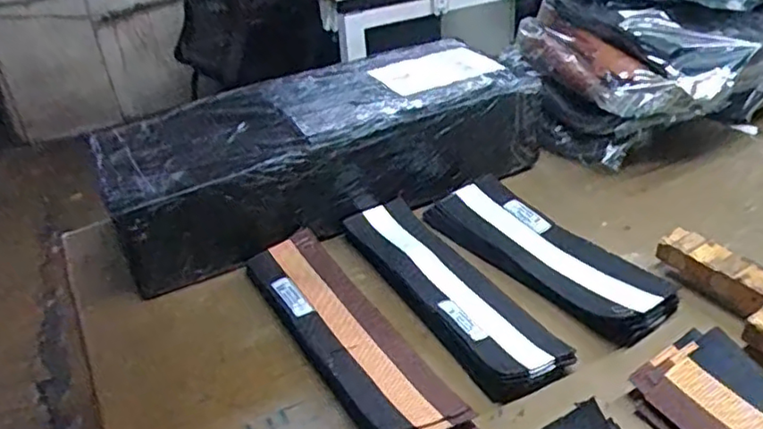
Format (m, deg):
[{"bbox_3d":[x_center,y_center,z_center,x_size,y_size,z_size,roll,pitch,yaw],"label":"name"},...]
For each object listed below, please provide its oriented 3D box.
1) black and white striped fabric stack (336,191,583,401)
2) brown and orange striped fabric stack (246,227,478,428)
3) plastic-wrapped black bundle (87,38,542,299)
[{"bbox_3d":[0.065,0.071,0.639,0.092,0.040,0.298,-19,35,-19],"label":"black and white striped fabric stack"},{"bbox_3d":[-0.024,0.112,0.581,0.091,0.029,0.331,-21,36,-22],"label":"brown and orange striped fabric stack"},{"bbox_3d":[-0.062,-0.086,0.801,0.528,0.127,0.222,-16,34,-15],"label":"plastic-wrapped black bundle"}]

